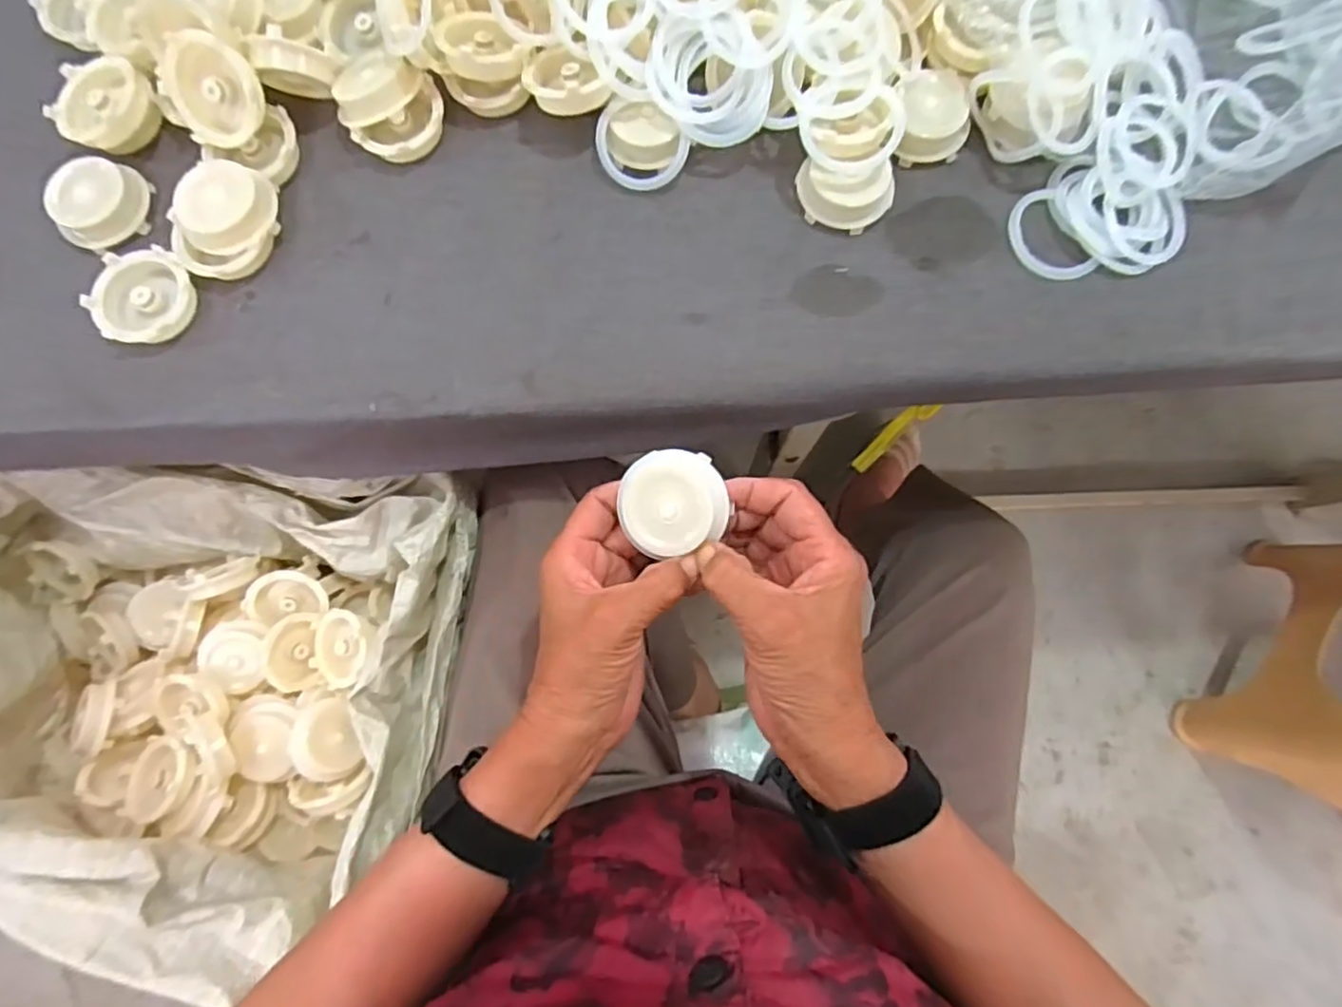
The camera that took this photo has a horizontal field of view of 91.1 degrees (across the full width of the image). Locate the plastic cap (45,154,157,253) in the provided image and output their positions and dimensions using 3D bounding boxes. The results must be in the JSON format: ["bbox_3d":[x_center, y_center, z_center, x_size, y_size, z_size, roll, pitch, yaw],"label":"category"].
[{"bbox_3d":[-0.357,-0.187,0.410,0.051,0.018,0.052,0,79,1],"label":"plastic cap"}]

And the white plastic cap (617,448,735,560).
[{"bbox_3d":[0.001,0.000,0.340,0.052,0.018,0.051,0,79,1],"label":"white plastic cap"}]

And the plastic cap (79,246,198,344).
[{"bbox_3d":[-0.319,-0.124,0.398,0.056,0.018,0.058,0,79,1],"label":"plastic cap"}]

